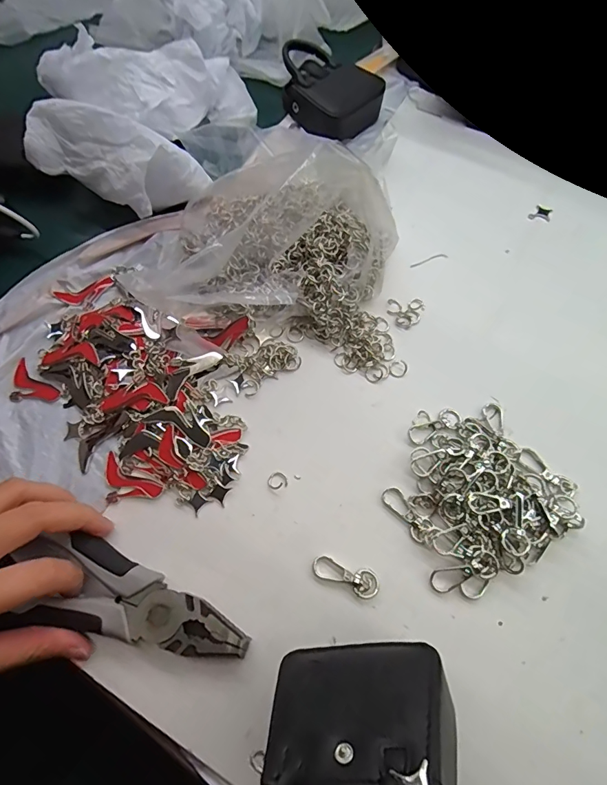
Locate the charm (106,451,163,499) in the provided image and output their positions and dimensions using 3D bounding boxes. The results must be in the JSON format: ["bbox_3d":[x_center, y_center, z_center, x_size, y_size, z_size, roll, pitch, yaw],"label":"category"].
[{"bbox_3d":[-0.115,0.059,0.276,0.046,0.004,0.019,28,70,12],"label":"charm"}]

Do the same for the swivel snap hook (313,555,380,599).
[{"bbox_3d":[0.026,0.108,0.251,0.040,0.004,0.015,21,68,9],"label":"swivel snap hook"}]

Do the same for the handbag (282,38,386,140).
[{"bbox_3d":[0.021,-0.290,0.409,0.080,0.037,0.100,-41,72,-15],"label":"handbag"}]

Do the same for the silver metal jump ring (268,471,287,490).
[{"bbox_3d":[-0.017,0.057,0.275,0.012,0.004,0.011,0,66,1],"label":"silver metal jump ring"}]

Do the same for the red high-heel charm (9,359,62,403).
[{"bbox_3d":[-0.200,-0.002,0.309,0.047,0.005,0.026,37,72,15],"label":"red high-heel charm"}]

